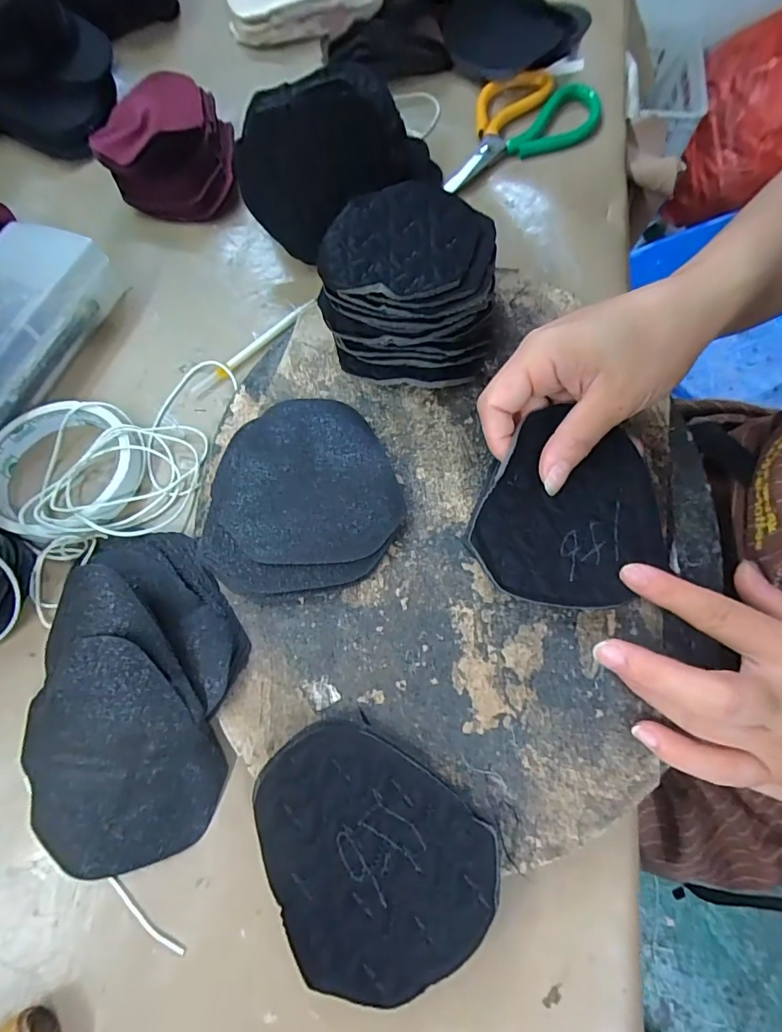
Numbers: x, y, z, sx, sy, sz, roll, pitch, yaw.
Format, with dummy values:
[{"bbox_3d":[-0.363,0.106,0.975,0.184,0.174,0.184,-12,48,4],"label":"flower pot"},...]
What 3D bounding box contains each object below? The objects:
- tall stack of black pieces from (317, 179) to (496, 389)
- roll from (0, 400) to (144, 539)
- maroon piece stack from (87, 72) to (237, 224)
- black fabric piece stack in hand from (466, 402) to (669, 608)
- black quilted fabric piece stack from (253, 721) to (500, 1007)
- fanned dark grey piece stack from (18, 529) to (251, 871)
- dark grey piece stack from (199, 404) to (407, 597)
[{"bbox_3d":[0.012,-0.144,0.296,0.100,0.058,0.118,11,70,6],"label":"tall stack of black pieces"},{"bbox_3d":[-0.197,-0.029,0.284,0.089,0.016,0.087,2,69,3],"label":"roll"},{"bbox_3d":[-0.180,-0.305,0.389,0.099,0.042,0.117,-3,69,1],"label":"maroon piece stack"},{"bbox_3d":[0.097,-0.001,0.251,0.097,0.025,0.096,18,71,9],"label":"black fabric piece stack in hand"},{"bbox_3d":[-0.007,0.142,0.205,0.089,0.017,0.104,-20,70,-6],"label":"black quilted fabric piece stack"},{"bbox_3d":[-0.126,0.081,0.227,0.097,0.039,0.160,6,69,4],"label":"fanned dark grey piece stack"},{"bbox_3d":[-0.048,-0.014,0.270,0.102,0.015,0.117,0,69,2],"label":"dark grey piece stack"}]

